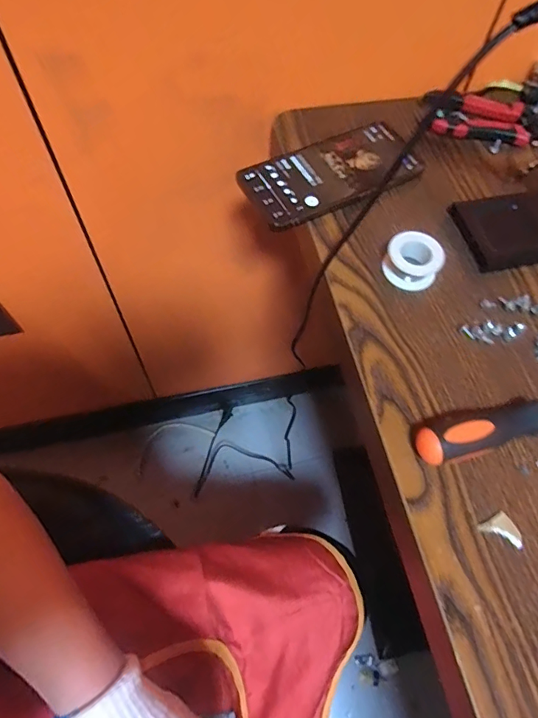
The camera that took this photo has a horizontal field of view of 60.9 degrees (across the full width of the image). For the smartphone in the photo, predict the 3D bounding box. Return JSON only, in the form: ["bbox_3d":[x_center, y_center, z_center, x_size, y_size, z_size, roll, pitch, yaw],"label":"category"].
[{"bbox_3d":[0.058,-0.169,0.417,0.156,0.016,0.072,-24,66,-14],"label":"smartphone"}]

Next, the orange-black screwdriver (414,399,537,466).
[{"bbox_3d":[0.184,0.037,0.311,0.180,0.027,0.028,-14,64,-10],"label":"orange-black screwdriver"}]

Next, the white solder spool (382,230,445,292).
[{"bbox_3d":[0.116,-0.079,0.368,0.043,0.025,0.038,26,65,11],"label":"white solder spool"}]

